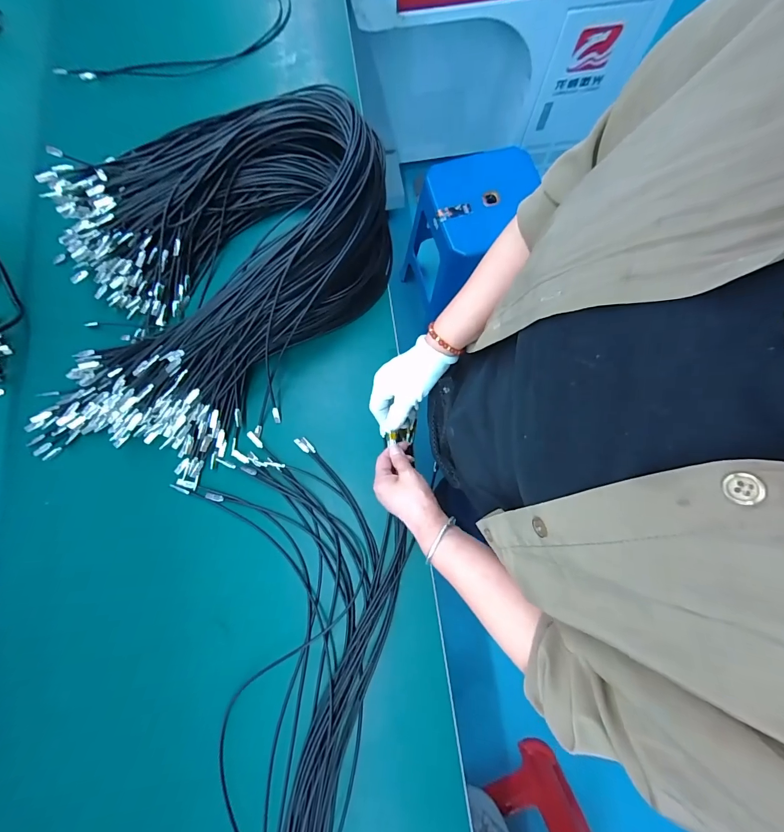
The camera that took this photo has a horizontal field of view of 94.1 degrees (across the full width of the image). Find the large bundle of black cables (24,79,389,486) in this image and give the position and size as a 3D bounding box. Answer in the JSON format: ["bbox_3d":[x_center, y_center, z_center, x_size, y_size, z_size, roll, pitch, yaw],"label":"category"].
[{"bbox_3d":[-0.302,-0.217,0.534,0.442,0.121,0.629,38,80,8],"label":"large bundle of black cables"}]

